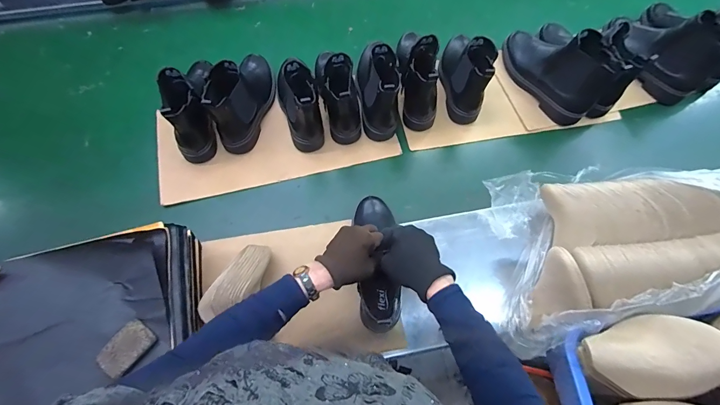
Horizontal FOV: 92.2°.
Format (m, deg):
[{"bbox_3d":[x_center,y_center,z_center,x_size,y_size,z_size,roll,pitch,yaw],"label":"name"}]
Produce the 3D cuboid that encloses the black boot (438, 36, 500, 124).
[{"bbox_3d":[0.239,-0.320,0.786,0.086,0.151,0.229,5,68,0],"label":"black boot"}]

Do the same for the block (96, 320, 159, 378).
[{"bbox_3d":[-0.322,0.200,0.477,0.049,0.009,0.068,37,72,12],"label":"block"}]

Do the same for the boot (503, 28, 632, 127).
[{"bbox_3d":[0.437,-0.316,0.778,0.092,0.157,0.260,-29,72,-12],"label":"boot"}]

